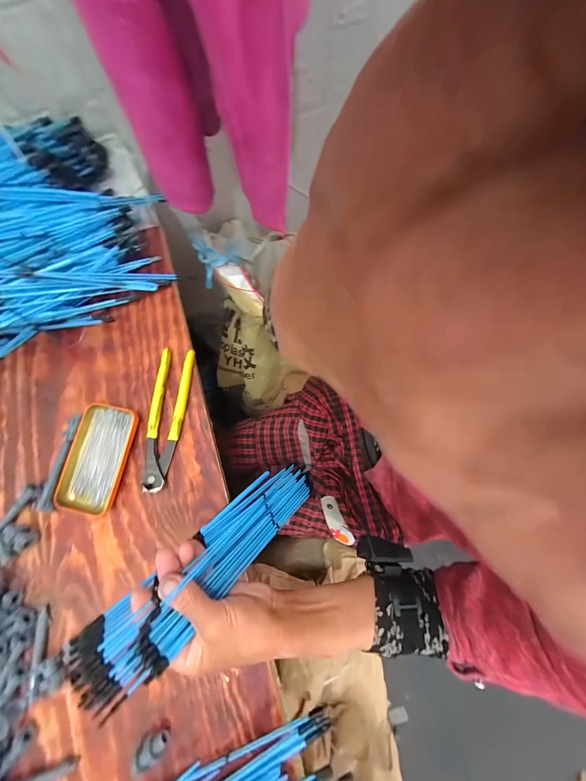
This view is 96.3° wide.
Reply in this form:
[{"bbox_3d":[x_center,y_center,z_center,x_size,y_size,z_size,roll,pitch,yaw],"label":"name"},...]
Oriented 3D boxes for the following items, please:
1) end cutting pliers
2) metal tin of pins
[{"bbox_3d":[-0.181,0.037,0.377,0.049,0.014,0.200,4,79,3],"label":"end cutting pliers"},{"bbox_3d":[-0.271,0.091,0.363,0.066,0.022,0.141,11,79,4],"label":"metal tin of pins"}]

